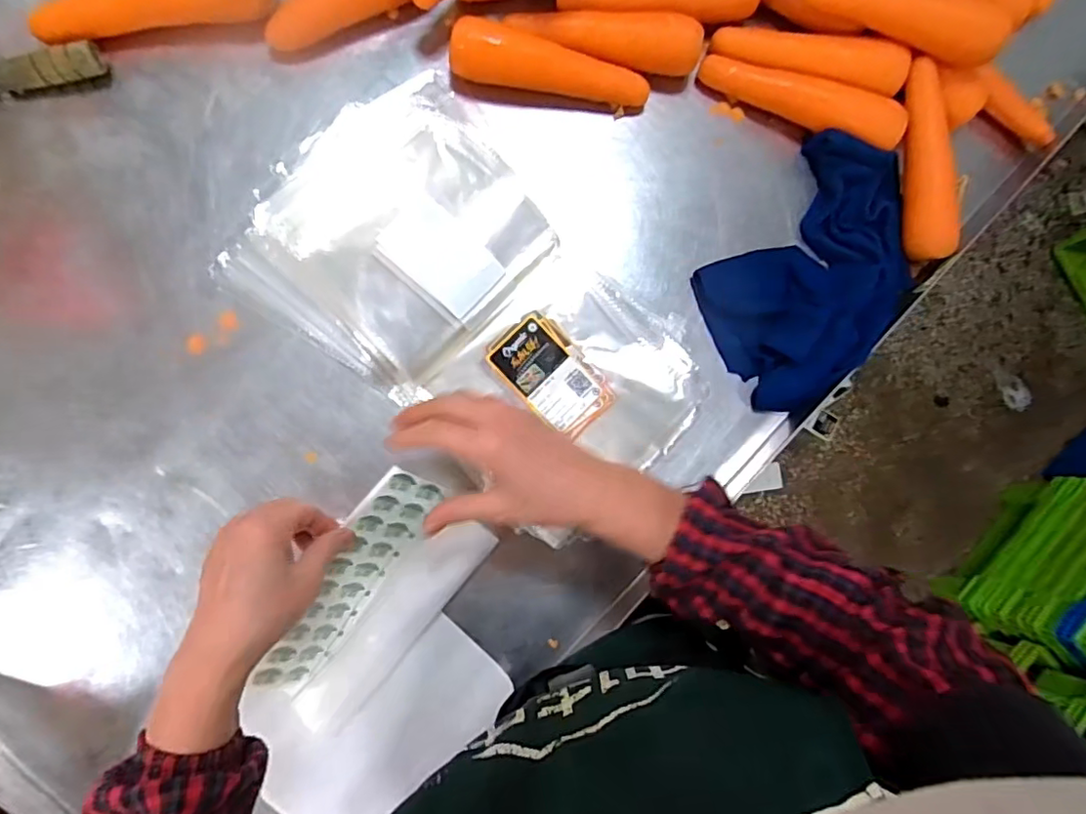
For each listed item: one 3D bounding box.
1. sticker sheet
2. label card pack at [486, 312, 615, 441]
[{"bbox_3d":[-0.145,0.159,0.486,0.212,0.023,0.125,-49,125,-2],"label":"sticker sheet"},{"bbox_3d":[0.008,-0.030,0.541,0.068,0.009,0.113,-43,93,-7],"label":"label card pack"}]

